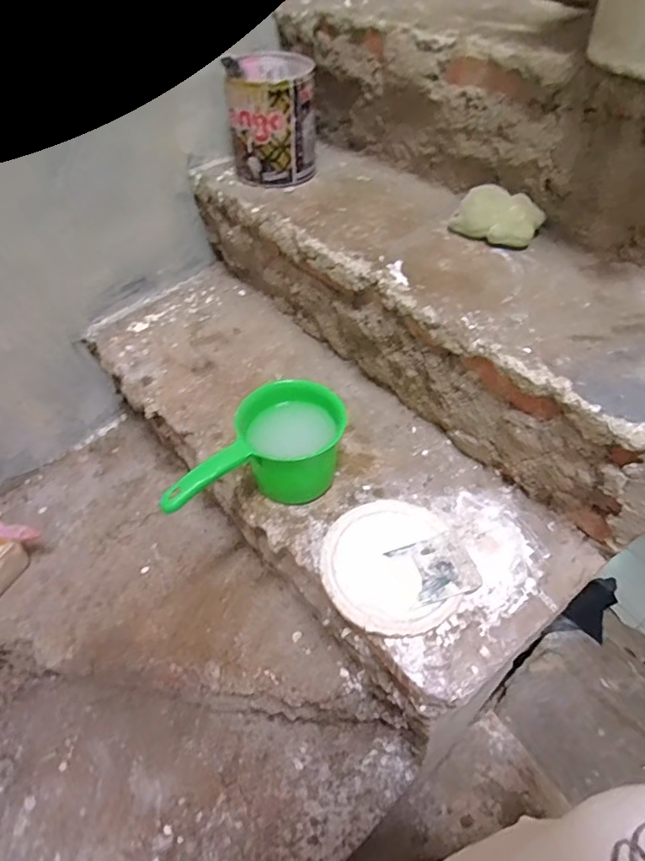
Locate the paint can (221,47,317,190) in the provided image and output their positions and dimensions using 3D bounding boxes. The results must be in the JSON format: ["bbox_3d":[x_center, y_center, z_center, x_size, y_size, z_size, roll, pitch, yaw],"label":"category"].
[{"bbox_3d":[-0.080,-0.516,0.842,0.133,0.152,0.161,1,50,3],"label":"paint can"}]

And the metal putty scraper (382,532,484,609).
[{"bbox_3d":[0.139,0.167,0.619,0.089,0.009,0.077,-15,51,-10],"label":"metal putty scraper"}]

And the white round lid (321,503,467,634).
[{"bbox_3d":[0.078,0.162,0.628,0.151,0.014,0.172,-1,50,2],"label":"white round lid"}]

